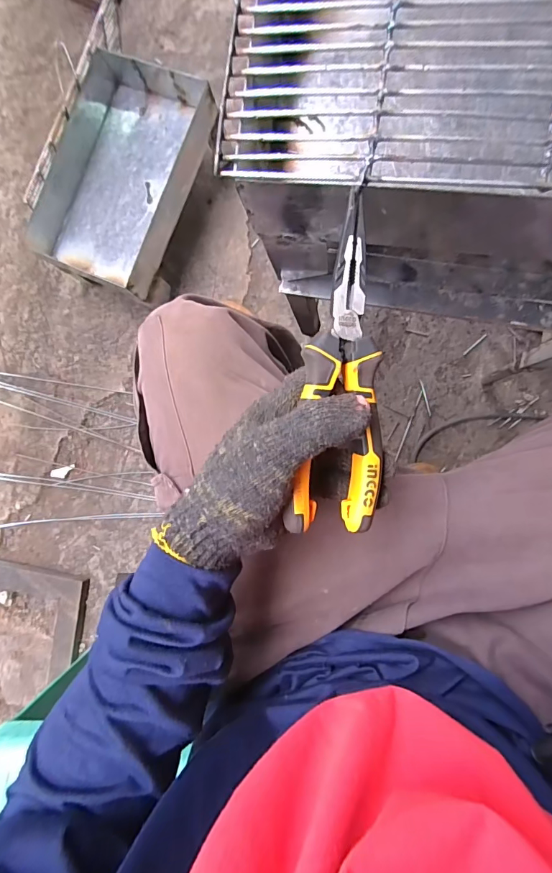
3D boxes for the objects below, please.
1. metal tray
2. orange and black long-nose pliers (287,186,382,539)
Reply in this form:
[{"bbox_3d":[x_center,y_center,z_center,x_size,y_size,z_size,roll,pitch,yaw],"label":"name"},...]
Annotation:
[{"bbox_3d":[-0.275,-0.472,0.731,0.226,0.078,0.364,25,94,5],"label":"metal tray"},{"bbox_3d":[0.040,-0.042,0.248,0.053,0.027,0.199,2,94,9],"label":"orange and black long-nose pliers"}]

